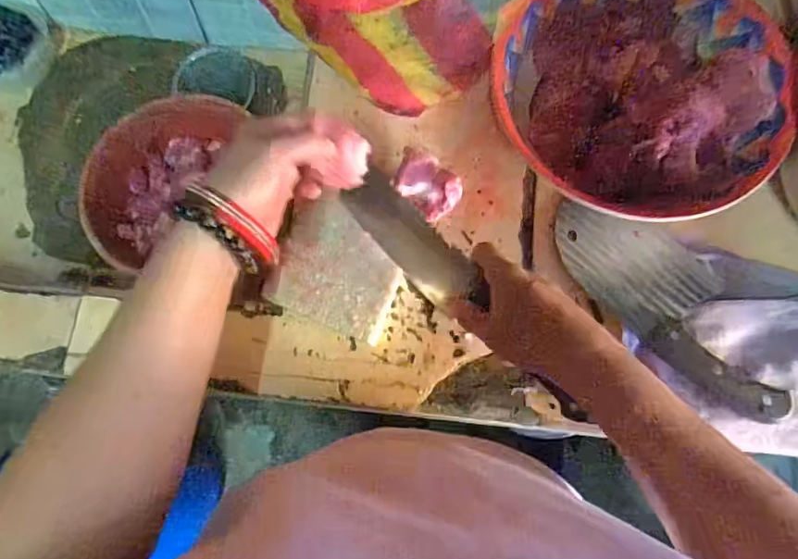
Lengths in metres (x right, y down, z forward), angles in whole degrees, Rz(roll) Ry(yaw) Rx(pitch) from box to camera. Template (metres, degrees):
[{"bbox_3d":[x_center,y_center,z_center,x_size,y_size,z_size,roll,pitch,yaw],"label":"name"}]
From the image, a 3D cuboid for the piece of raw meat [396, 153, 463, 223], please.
[{"bbox_3d":[0.026,-0.089,0.486,0.060,0.016,0.044,44,80,10],"label":"piece of raw meat"}]

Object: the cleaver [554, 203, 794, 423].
[{"bbox_3d":[0.233,0.015,0.450,0.095,0.032,0.230,-41,80,-10],"label":"cleaver"}]

